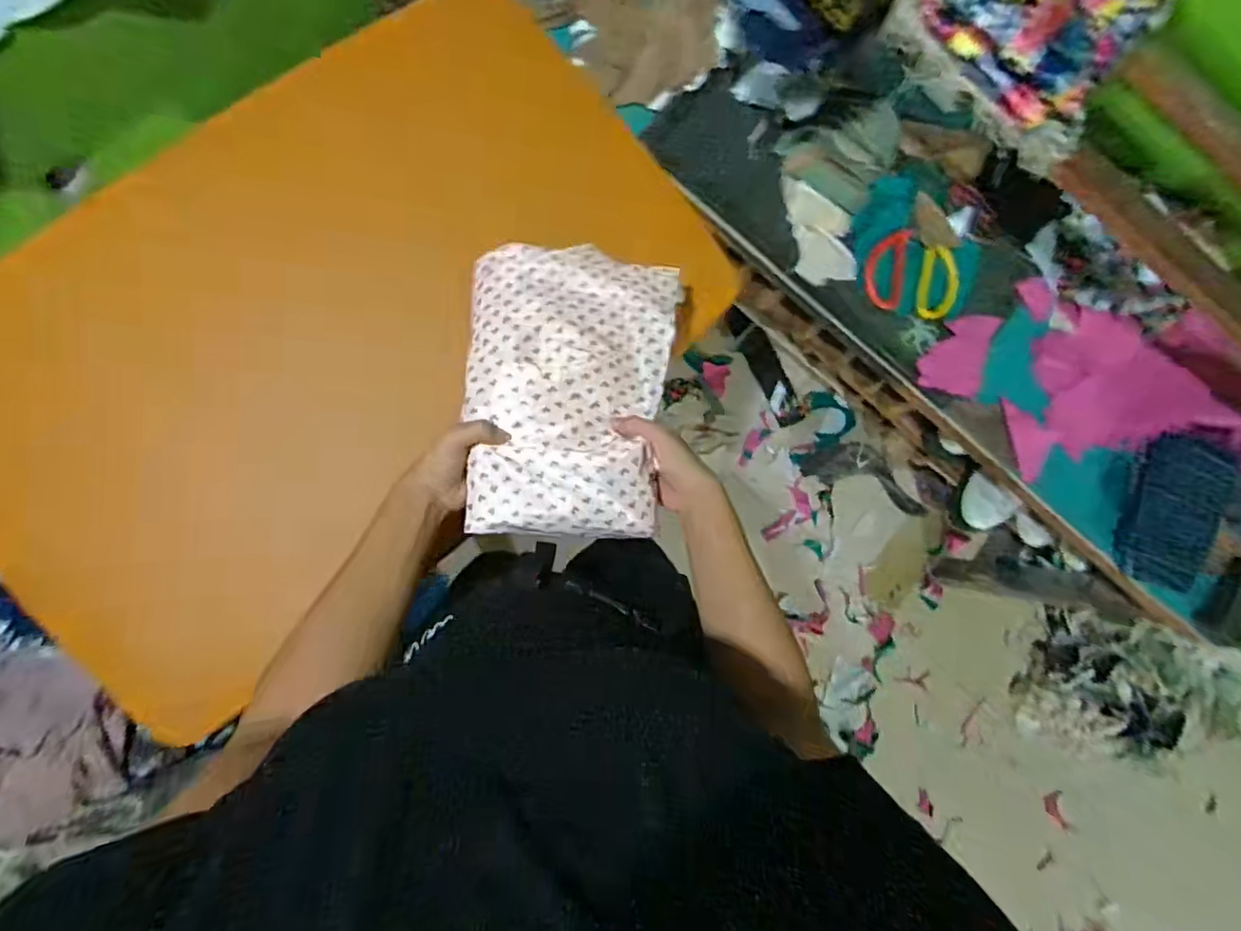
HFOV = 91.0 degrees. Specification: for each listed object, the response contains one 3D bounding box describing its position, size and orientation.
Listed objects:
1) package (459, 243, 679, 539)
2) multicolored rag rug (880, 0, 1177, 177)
[{"bbox_3d":[-0.043,-0.076,0.543,0.180,0.032,0.269,3,73,-8],"label":"package"},{"bbox_3d":[0.402,-0.441,0.558,0.209,0.081,0.252,37,81,-4],"label":"multicolored rag rug"}]

